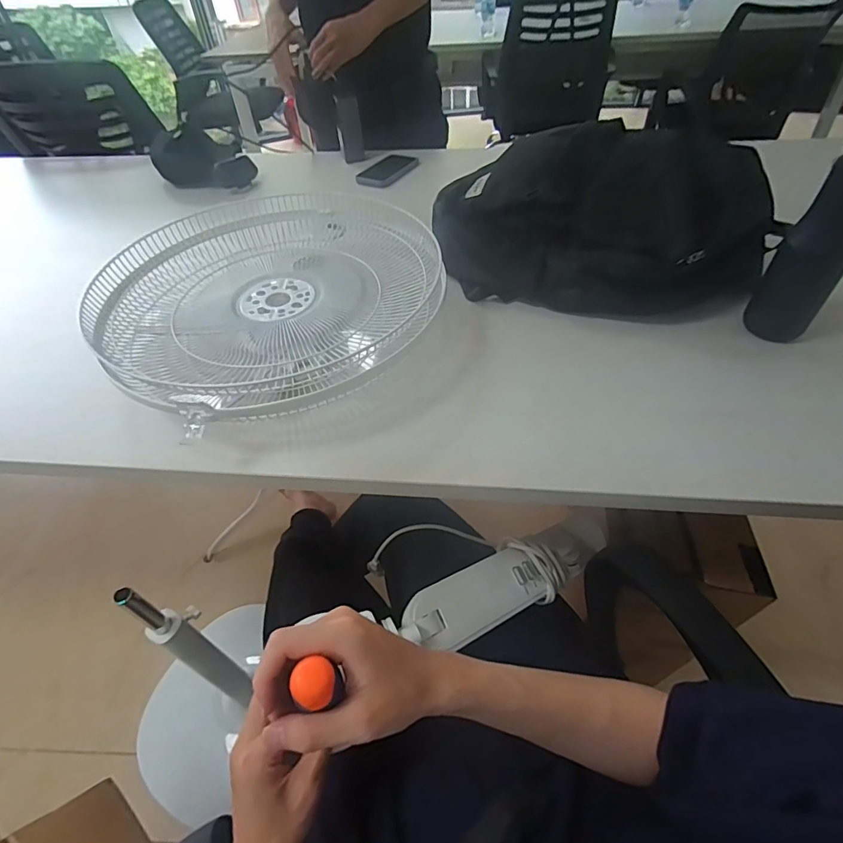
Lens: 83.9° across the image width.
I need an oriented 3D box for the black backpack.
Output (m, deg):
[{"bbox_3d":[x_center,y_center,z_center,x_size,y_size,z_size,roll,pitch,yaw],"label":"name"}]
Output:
[{"bbox_3d":[0.243,-0.291,0.670,0.435,0.164,0.241,16,50,17],"label":"black backpack"}]

